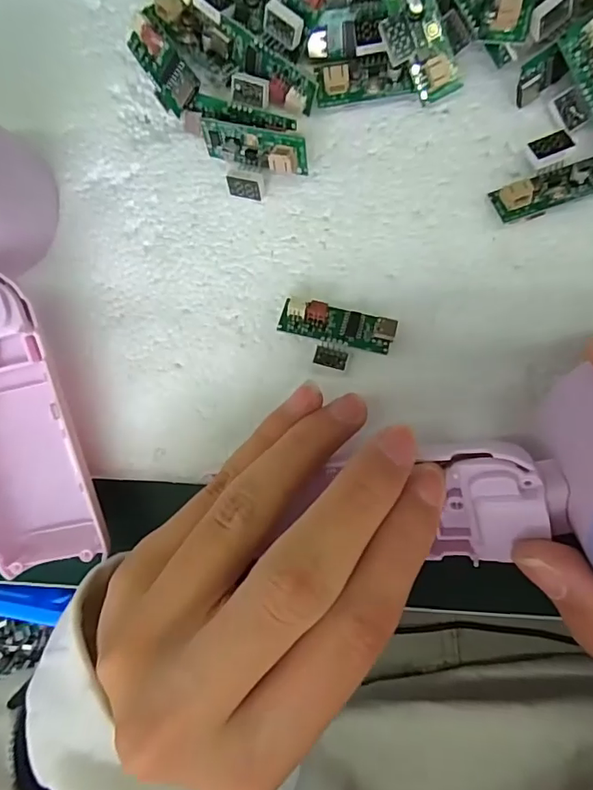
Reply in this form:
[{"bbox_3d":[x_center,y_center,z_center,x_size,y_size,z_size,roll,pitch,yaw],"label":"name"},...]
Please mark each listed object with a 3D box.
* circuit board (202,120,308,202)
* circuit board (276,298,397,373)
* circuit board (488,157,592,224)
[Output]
[{"bbox_3d":[-0.015,-0.080,0.169,0.038,0.009,0.023,23,121,13],"label":"circuit board"},{"bbox_3d":[0.013,-0.020,0.171,0.038,0.009,0.020,14,93,6],"label":"circuit board"},{"bbox_3d":[0.086,-0.069,0.162,0.040,0.010,0.013,-20,89,7],"label":"circuit board"}]

